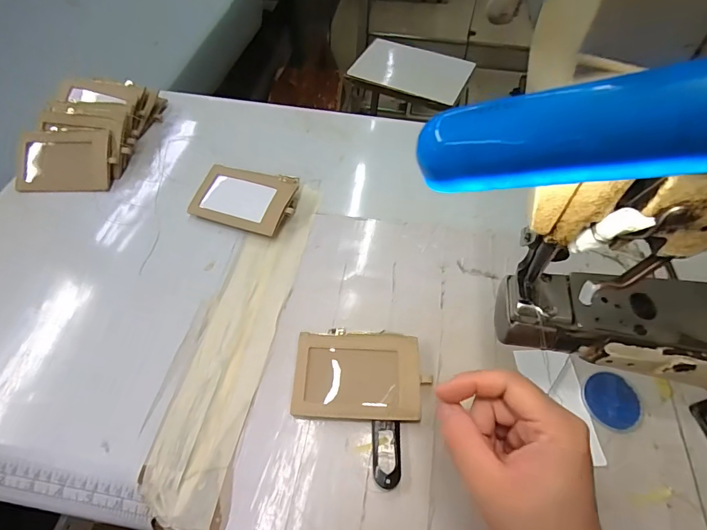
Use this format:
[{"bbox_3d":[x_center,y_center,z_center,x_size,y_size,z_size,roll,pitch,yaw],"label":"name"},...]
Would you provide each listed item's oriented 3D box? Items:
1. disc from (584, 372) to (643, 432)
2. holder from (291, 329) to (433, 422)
[{"bbox_3d":[0.228,0.120,0.345,0.046,0.004,0.047,-1,60,2],"label":"disc"},{"bbox_3d":[0.004,0.095,0.349,0.110,0.009,0.078,2,57,4],"label":"holder"}]

